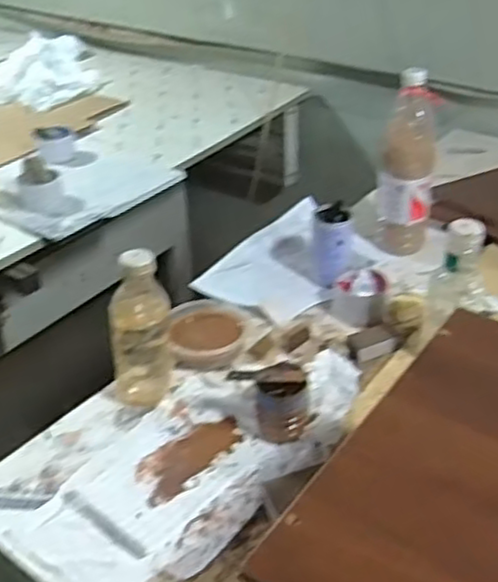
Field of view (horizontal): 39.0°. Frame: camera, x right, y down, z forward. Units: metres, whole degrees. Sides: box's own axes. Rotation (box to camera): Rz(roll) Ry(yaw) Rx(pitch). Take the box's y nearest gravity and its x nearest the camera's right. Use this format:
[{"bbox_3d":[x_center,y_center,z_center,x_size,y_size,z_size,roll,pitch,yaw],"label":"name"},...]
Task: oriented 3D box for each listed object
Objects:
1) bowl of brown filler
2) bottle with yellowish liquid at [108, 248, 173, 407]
[{"bbox_3d":[-0.061,0.059,1.035,0.112,0.035,0.136,-7,34,-6],"label":"bowl of brown filler"},{"bbox_3d":[-0.138,0.056,0.899,0.079,0.219,0.063,-9,34,-10],"label":"bottle with yellowish liquid"}]

